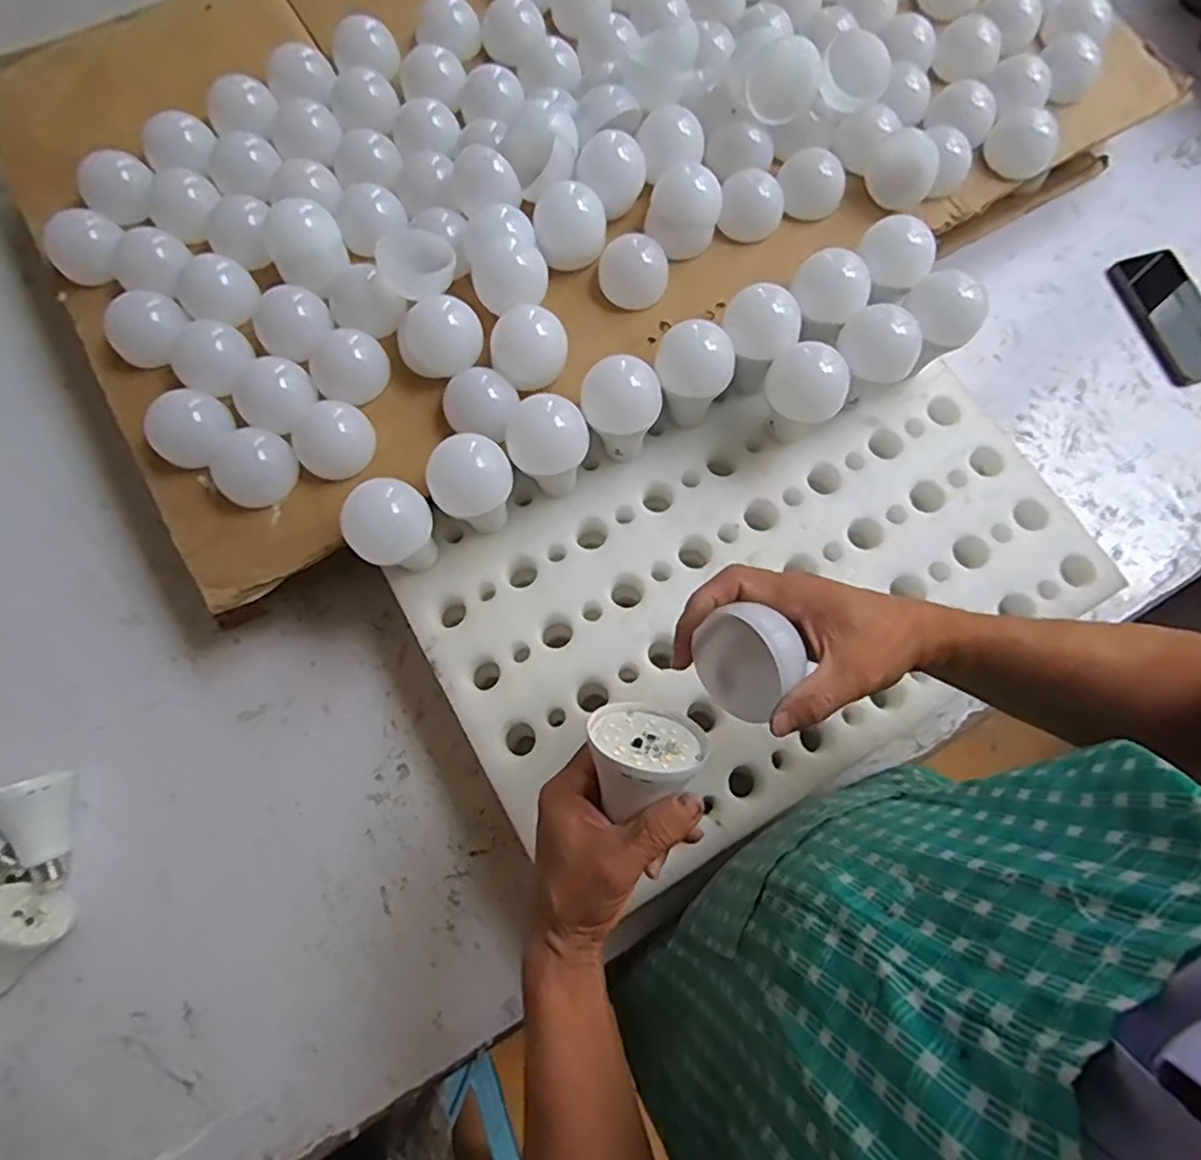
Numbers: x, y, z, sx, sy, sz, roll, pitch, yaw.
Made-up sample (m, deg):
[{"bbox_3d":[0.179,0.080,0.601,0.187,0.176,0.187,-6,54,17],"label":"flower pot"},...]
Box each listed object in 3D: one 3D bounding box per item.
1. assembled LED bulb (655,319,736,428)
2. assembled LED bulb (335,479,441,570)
[{"bbox_3d":[0.078,-0.173,0.573,0.065,0.085,0.060,18,73,5],"label":"assembled LED bulb"},{"bbox_3d":[-0.163,-0.036,0.533,0.064,0.097,0.060,-37,77,-11],"label":"assembled LED bulb"}]

